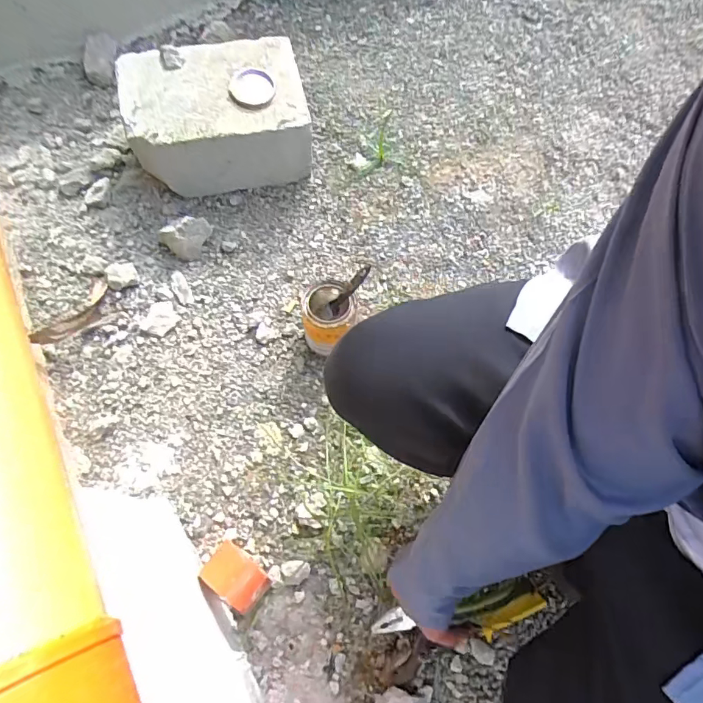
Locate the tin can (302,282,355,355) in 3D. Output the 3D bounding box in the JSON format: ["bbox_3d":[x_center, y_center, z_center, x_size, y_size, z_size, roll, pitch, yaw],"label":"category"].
[{"bbox_3d":[-0.036,-0.054,0.736,0.074,0.108,0.090,-8,69,-4],"label":"tin can"}]

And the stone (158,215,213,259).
[{"bbox_3d":[-0.279,-0.193,0.802,0.087,0.051,0.057,-22,70,-9],"label":"stone"}]

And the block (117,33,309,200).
[{"bbox_3d":[-0.219,-0.385,0.816,0.284,0.184,0.154,-8,72,-4],"label":"block"}]

